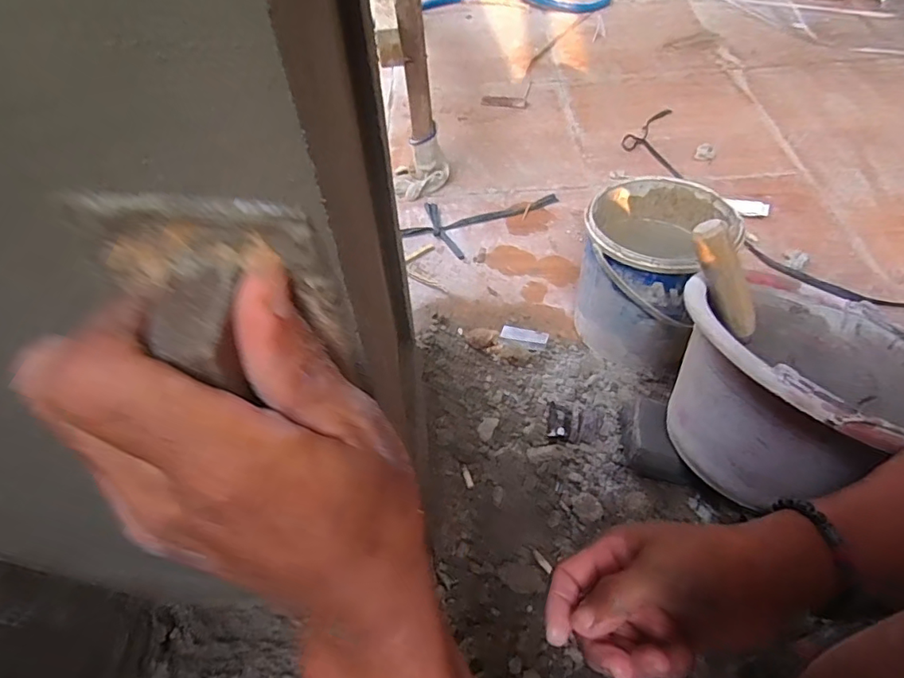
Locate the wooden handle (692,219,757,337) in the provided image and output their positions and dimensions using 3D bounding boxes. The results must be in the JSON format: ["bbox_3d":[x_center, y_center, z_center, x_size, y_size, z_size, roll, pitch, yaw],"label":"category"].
[{"bbox_3d":[0.264,-0.057,0.515,0.025,0.123,0.029,-40,23,-22],"label":"wooden handle"}]

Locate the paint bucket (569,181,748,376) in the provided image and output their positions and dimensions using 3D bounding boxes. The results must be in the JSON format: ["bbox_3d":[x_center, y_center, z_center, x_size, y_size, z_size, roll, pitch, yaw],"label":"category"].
[{"bbox_3d":[0.260,-0.084,0.729,0.175,0.205,0.189,-1,52,2],"label":"paint bucket"}]

